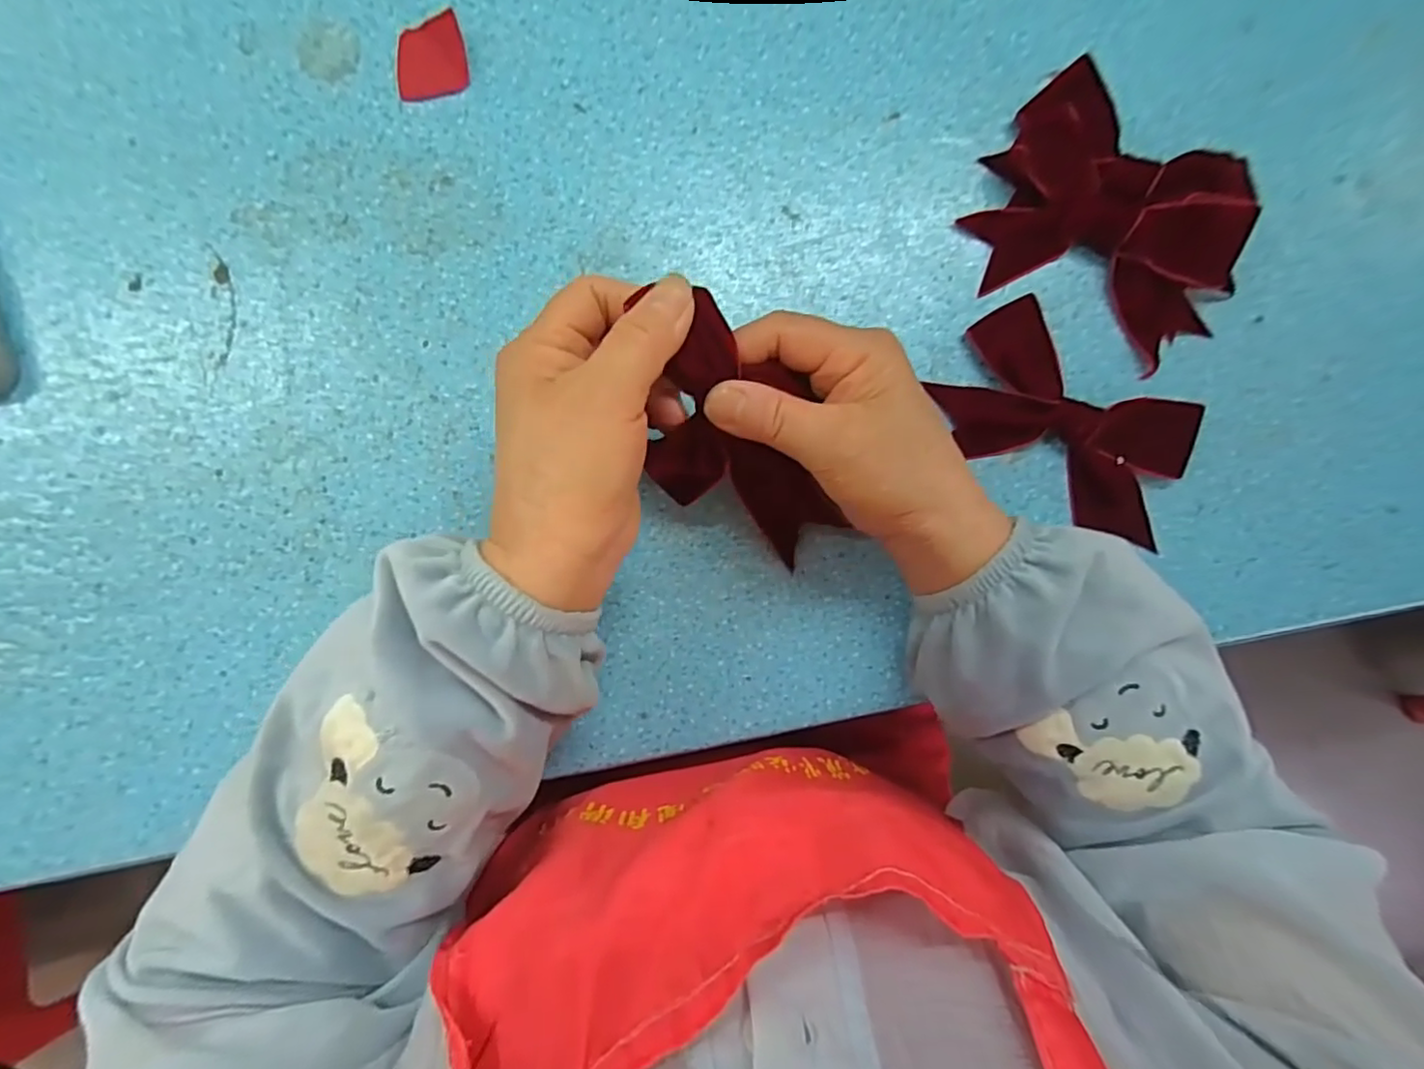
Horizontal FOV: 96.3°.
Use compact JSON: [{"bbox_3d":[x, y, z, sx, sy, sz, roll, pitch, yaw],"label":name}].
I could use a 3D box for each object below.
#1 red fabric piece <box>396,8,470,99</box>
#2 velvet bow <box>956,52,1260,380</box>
[{"bbox_3d":[-0.136,-0.231,0.308,0.033,0.007,0.033,-10,91,-5],"label":"red fabric piece"},{"bbox_3d":[0.213,-0.161,0.326,0.143,0.028,0.108,28,88,-5],"label":"velvet bow"}]

